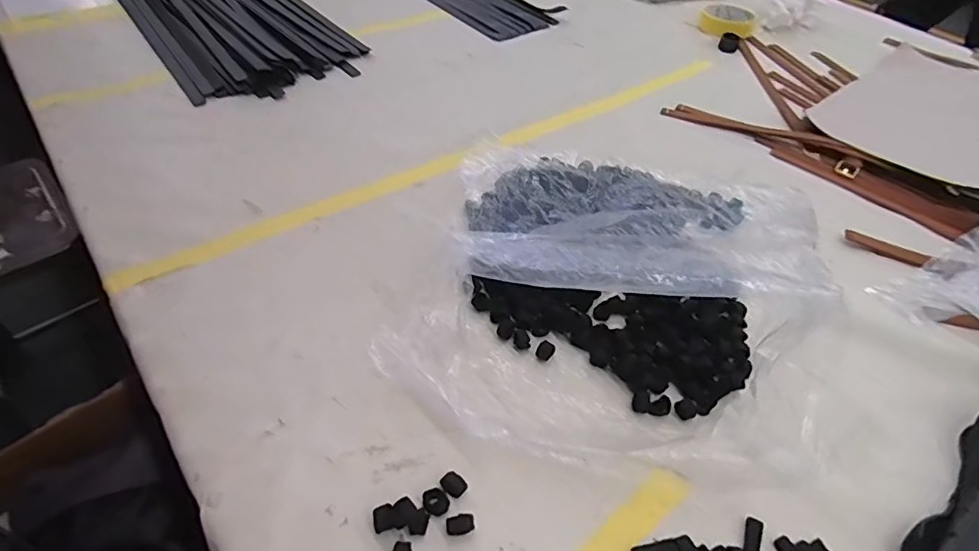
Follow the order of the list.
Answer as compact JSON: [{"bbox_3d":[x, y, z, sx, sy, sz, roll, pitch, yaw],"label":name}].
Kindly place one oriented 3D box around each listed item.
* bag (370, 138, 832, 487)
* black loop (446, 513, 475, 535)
[{"bbox_3d":[0.102,-0.013,0.447,0.305,0.063,0.341,14,49,7],"label":"bag"},{"bbox_3d":[-0.018,0.157,0.326,0.017,0.007,0.010,-9,50,-12],"label":"black loop"}]

